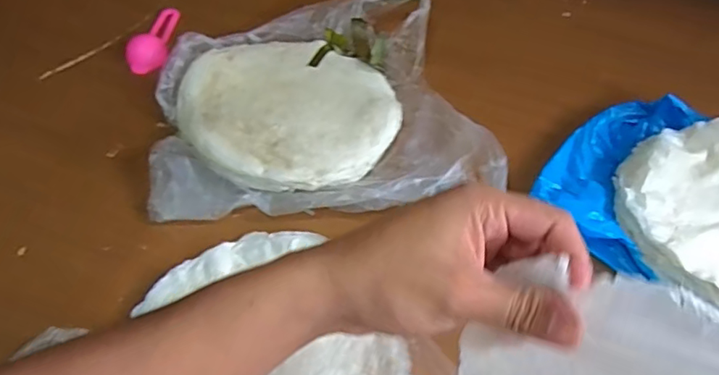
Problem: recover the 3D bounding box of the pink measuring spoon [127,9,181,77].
[{"bbox_3d":[-0.232,-0.173,0.629,0.037,0.023,0.109,2,53,-3],"label":"pink measuring spoon"}]

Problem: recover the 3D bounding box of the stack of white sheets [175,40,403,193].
[{"bbox_3d":[-0.070,-0.078,0.553,0.208,0.024,0.193,3,53,-3],"label":"stack of white sheets"}]

